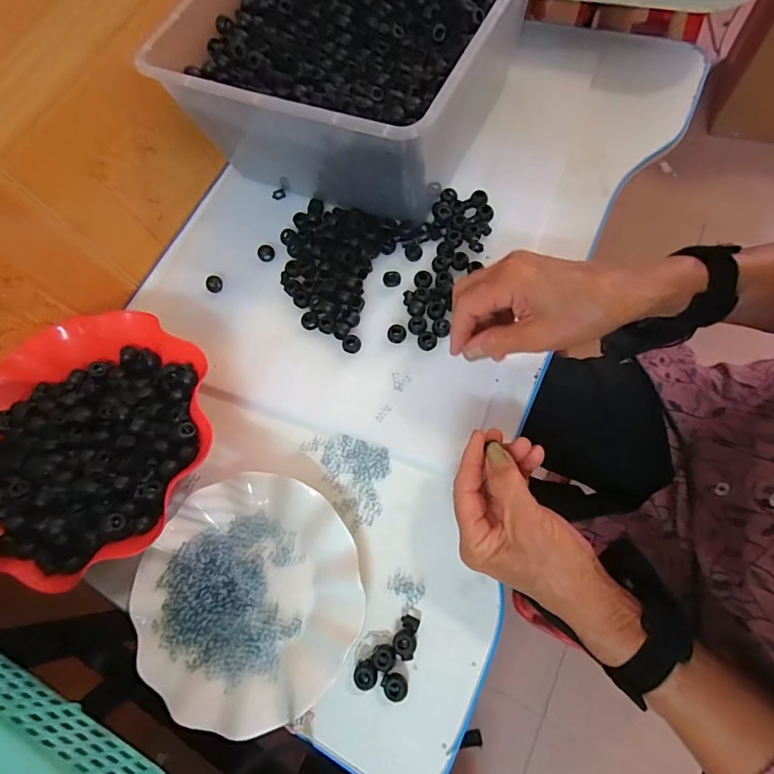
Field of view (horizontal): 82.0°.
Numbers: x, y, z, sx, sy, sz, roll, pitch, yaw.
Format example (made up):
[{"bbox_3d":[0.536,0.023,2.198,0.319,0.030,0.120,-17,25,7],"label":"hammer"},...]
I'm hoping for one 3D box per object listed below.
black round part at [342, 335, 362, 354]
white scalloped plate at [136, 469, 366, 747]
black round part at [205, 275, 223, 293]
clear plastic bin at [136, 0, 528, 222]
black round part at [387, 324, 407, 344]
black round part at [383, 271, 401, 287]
[{"bbox_3d":[-0.034,-0.041,0.423,0.017,0.005,0.016,-3,69,8],"label":"black round part"},{"bbox_3d":[-0.112,0.164,0.357,0.176,0.028,0.178,-3,69,8],"label":"white scalloped plate"},{"bbox_3d":[-0.184,-0.110,0.470,0.017,0.009,0.017,-3,69,8],"label":"black round part"},{"bbox_3d":[-0.024,-0.366,0.456,0.299,0.132,0.348,24,75,14],"label":"clear plastic bin"},{"bbox_3d":[0.009,-0.050,0.420,0.018,0.007,0.016,-2,69,8],"label":"black round part"},{"bbox_3d":[0.005,-0.107,0.440,0.017,0.012,0.014,-6,69,6],"label":"black round part"}]

